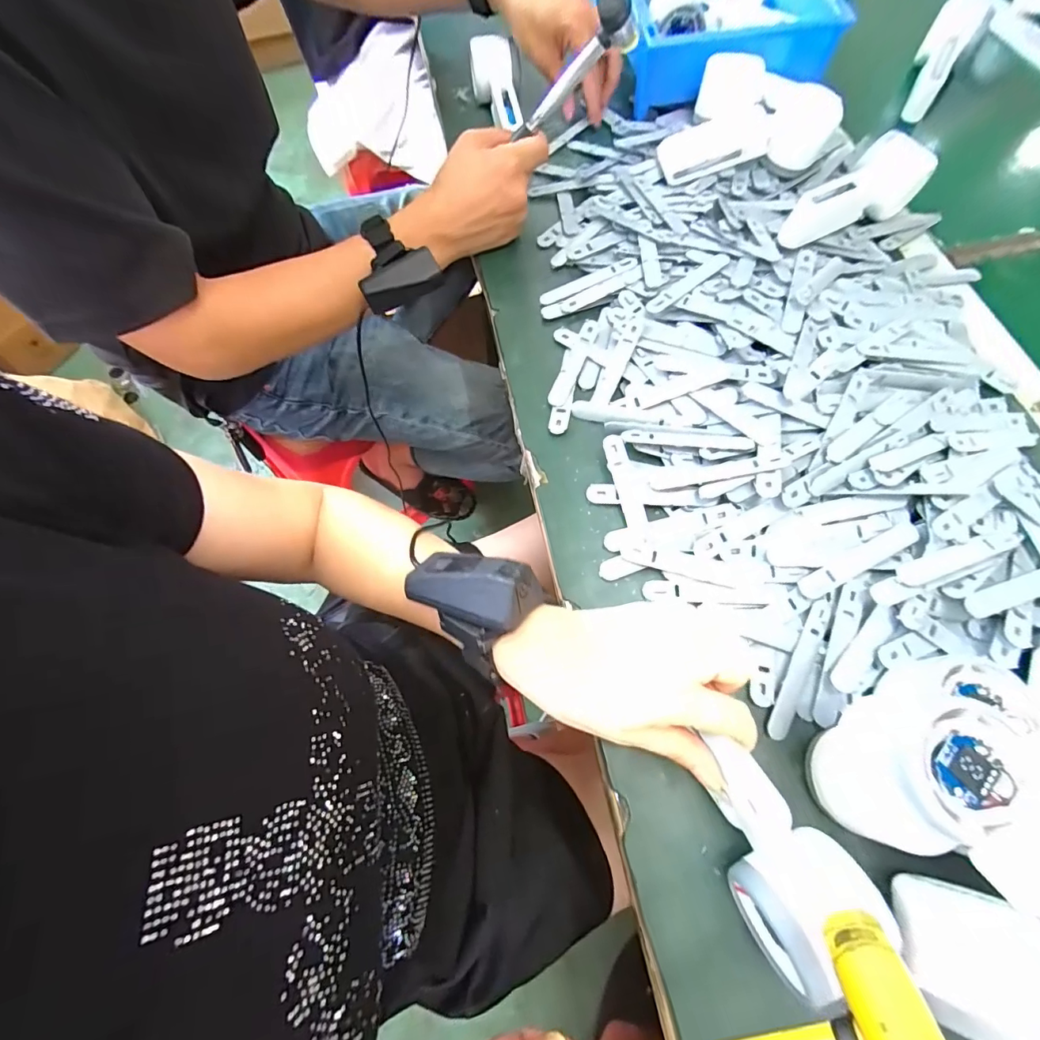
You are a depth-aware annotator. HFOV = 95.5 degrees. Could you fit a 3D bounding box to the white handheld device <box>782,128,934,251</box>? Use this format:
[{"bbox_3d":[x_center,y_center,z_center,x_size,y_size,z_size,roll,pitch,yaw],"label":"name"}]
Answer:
[{"bbox_3d":[0.312,-0.297,0.438,0.148,0.049,0.051,-36,71,-14],"label":"white handheld device"}]

